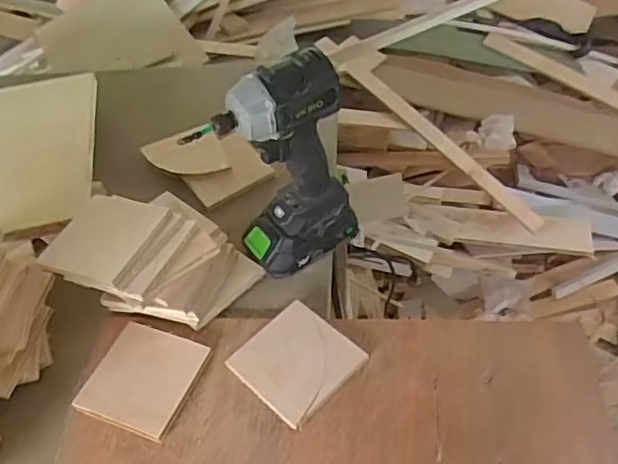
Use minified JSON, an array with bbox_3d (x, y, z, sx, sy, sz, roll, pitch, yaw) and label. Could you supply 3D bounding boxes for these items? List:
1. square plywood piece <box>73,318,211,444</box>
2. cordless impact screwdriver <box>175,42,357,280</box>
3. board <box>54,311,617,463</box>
[{"bbox_3d":[-0.160,0.142,0.600,0.094,0.009,0.100,18,53,14],"label":"square plywood piece"},{"bbox_3d":[-0.022,-0.060,0.620,0.139,0.222,0.071,-28,54,-16],"label":"cordless impact screwdriver"},{"bbox_3d":[0.023,0.174,0.572,0.496,0.012,0.211,0,52,6],"label":"board"}]

